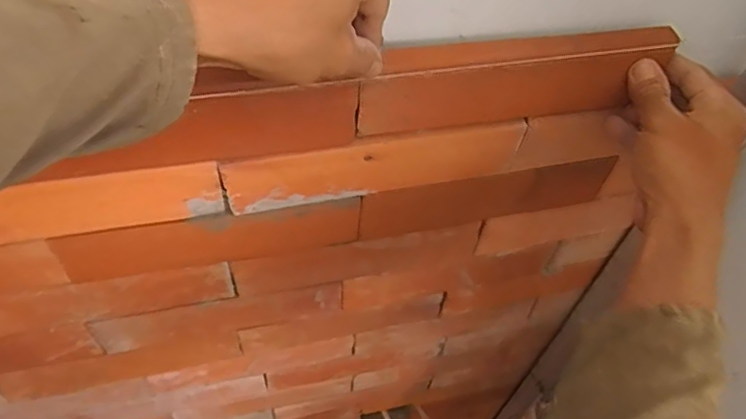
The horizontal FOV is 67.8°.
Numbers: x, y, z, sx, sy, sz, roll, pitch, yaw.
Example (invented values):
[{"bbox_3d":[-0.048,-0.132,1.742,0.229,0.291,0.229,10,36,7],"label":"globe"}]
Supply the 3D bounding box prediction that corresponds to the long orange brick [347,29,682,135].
[{"bbox_3d":[0.099,-0.088,0.387,0.220,0.068,0.013,-9,53,-9],"label":"long orange brick"}]

